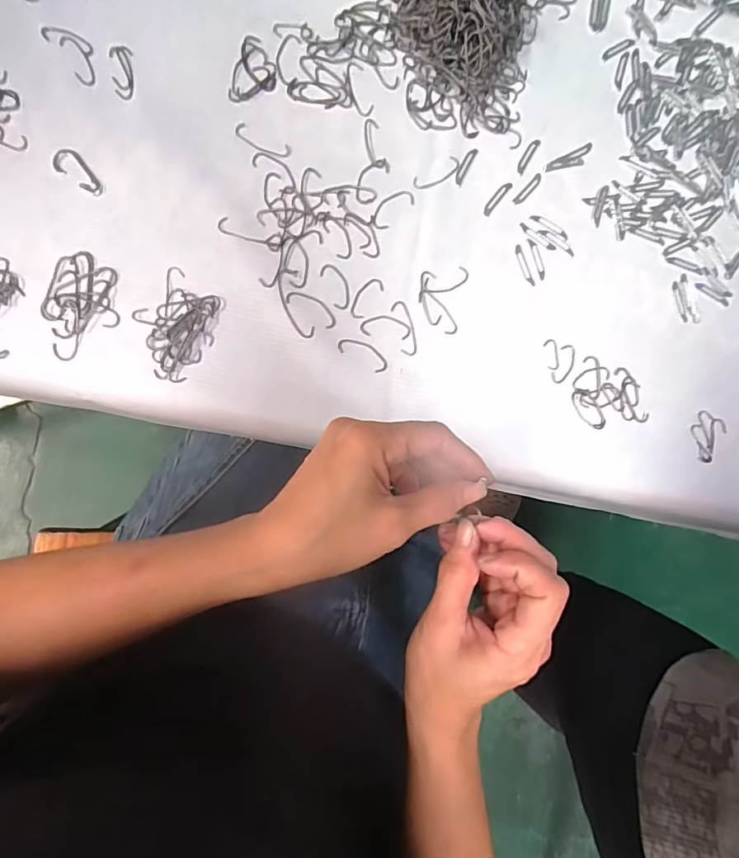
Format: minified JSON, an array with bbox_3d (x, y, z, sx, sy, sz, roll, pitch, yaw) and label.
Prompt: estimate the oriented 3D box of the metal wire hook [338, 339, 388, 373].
[{"bbox_3d":[-0.004,-0.056,0.359,0.040,0.004,0.016,28,85,-6],"label":"metal wire hook"}]

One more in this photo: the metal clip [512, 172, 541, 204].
[{"bbox_3d":[0.126,-0.189,0.382,0.007,0.004,0.033,42,84,-5],"label":"metal clip"}]

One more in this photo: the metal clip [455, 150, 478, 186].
[{"bbox_3d":[0.076,-0.204,0.375,0.007,0.004,0.032,29,85,-6],"label":"metal clip"}]

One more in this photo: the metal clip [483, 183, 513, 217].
[{"bbox_3d":[0.100,-0.180,0.377,0.008,0.004,0.033,39,84,-5],"label":"metal clip"}]

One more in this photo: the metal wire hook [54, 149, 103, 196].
[{"bbox_3d":[-0.201,-0.175,0.333,0.017,0.004,0.037,-41,94,-7],"label":"metal wire hook"}]

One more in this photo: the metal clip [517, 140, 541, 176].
[{"bbox_3d":[0.126,-0.216,0.382,0.008,0.004,0.033,32,85,-6],"label":"metal clip"}]

